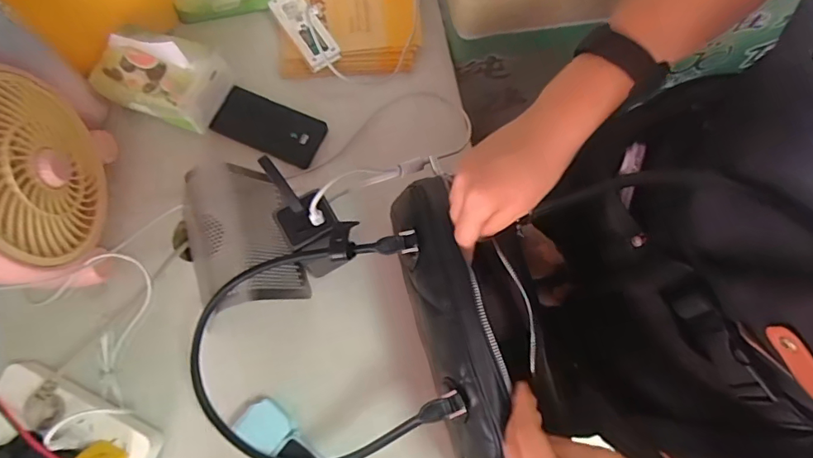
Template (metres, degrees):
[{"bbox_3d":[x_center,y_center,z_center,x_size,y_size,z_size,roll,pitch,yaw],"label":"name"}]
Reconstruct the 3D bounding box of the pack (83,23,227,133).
[{"bbox_3d":[-0.303,-0.194,0.612,0.147,0.094,0.106,25,77,9],"label":"pack"}]

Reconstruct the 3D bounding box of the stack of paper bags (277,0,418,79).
[{"bbox_3d":[-0.084,-0.313,0.686,0.187,0.014,0.225,-3,74,1],"label":"stack of paper bags"}]

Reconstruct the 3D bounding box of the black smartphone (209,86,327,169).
[{"bbox_3d":[-0.175,-0.132,0.637,0.139,0.017,0.068,25,77,9],"label":"black smartphone"}]

